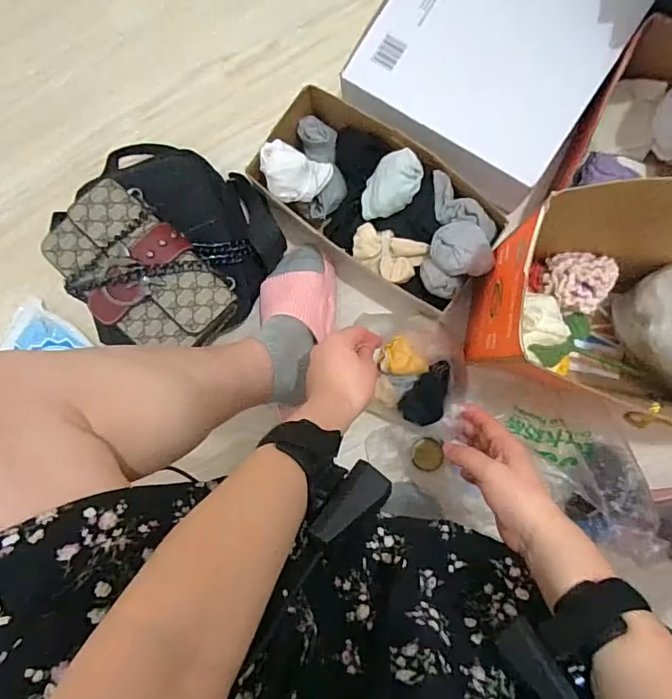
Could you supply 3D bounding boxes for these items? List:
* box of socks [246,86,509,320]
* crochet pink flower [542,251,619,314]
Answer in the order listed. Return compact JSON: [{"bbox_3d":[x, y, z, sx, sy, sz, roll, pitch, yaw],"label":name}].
[{"bbox_3d":[0.048,-0.178,0.587,0.289,0.105,0.144,37,93,6],"label":"box of socks"},{"bbox_3d":[0.268,-0.074,0.546,0.070,0.027,0.066,0,89,6],"label":"crochet pink flower"}]

